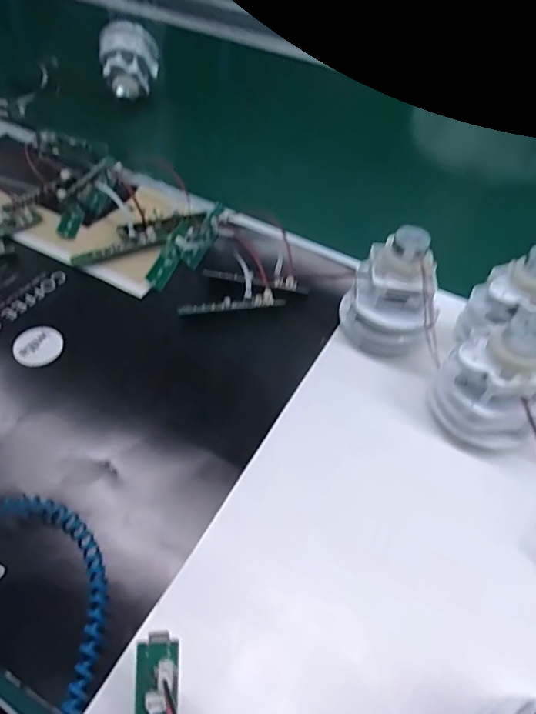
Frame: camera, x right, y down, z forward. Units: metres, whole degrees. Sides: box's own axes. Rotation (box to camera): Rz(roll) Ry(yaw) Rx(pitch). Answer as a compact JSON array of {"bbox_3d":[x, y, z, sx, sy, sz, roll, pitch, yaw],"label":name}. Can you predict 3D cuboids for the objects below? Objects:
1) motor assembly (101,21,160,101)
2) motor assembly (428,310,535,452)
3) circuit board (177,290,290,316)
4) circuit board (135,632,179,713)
[{"bbox_3d":[-0.171,-0.372,0.618,0.071,0.068,0.066,-11,52,-12],"label":"motor assembly"},{"bbox_3d":[0.149,0.010,0.311,0.070,0.078,0.067,-33,59,-26],"label":"motor assembly"},{"bbox_3d":[-0.028,-0.041,0.389,0.083,0.010,0.009,-10,52,-11],"label":"circuit board"},{"bbox_3d":[-0.046,0.138,0.200,0.017,0.011,0.045,0,77,-3],"label":"circuit board"}]

